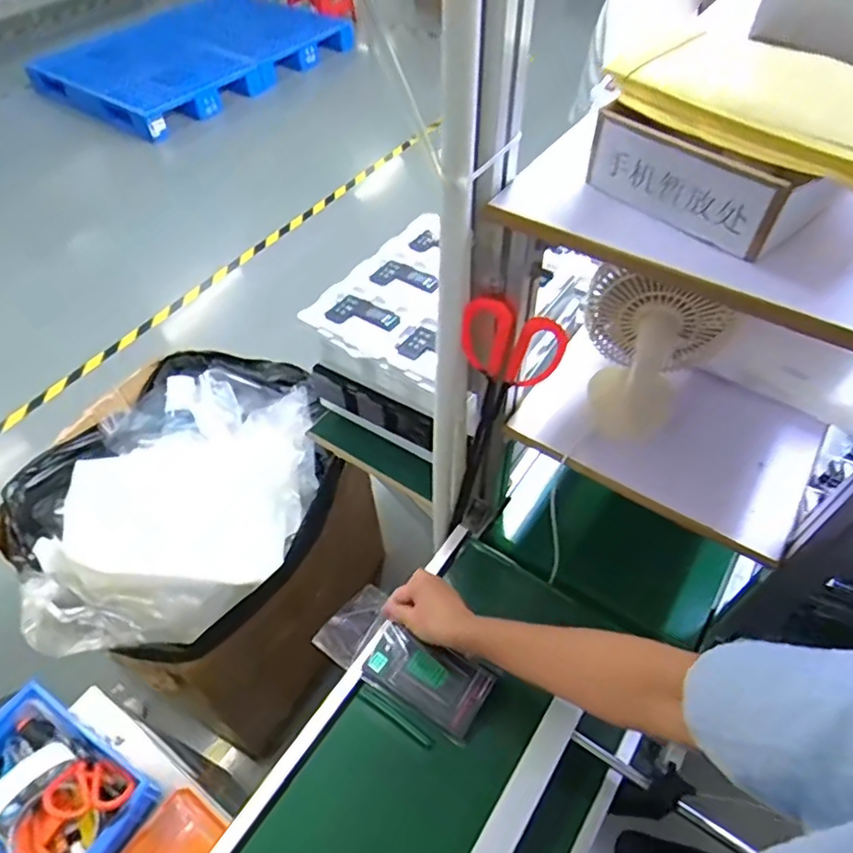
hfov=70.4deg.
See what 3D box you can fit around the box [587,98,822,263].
[{"bbox_3d":[0.209,-0.201,0.484,0.051,0.061,0.155,-38,60,-26],"label":"box"}]

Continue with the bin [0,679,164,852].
[{"bbox_3d":[-0.421,0.401,0.666,0.213,0.065,0.139,26,56,21],"label":"bin"}]

